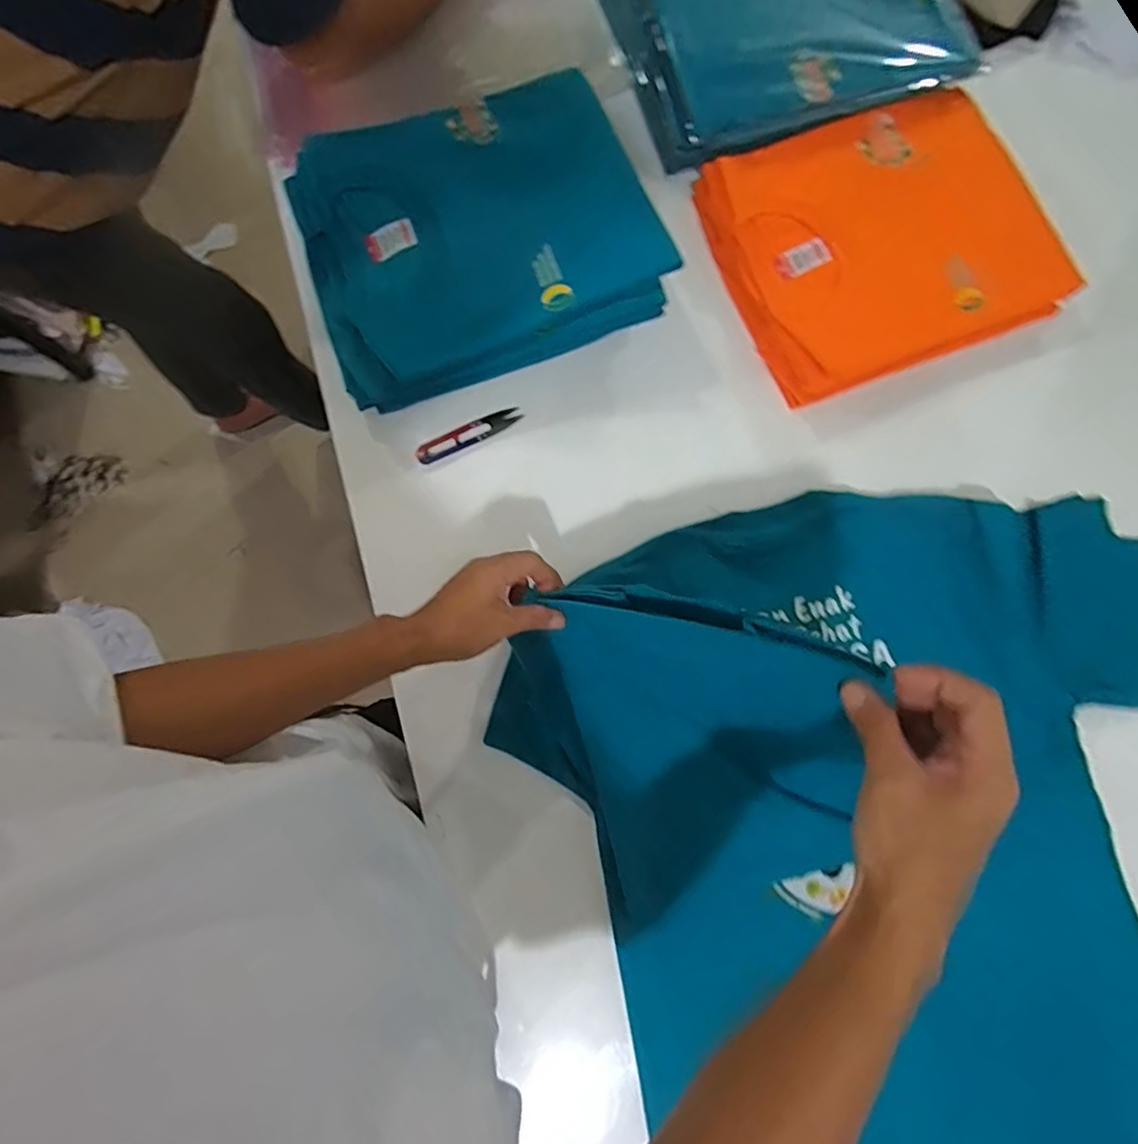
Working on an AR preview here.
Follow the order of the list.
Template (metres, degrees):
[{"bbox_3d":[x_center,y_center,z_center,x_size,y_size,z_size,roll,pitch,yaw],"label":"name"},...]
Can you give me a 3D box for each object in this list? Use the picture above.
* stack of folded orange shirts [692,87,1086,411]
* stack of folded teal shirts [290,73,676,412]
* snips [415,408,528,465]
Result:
[{"bbox_3d":[0.335,-0.358,0.662,0.331,0.056,0.281,-20,80,-3],"label":"stack of folded orange shirts"},{"bbox_3d":[-0.100,-0.353,0.652,0.347,0.087,0.285,-17,79,-3],"label":"stack of folded teal shirts"},{"bbox_3d":[-0.108,-0.148,0.659,0.121,0.006,0.023,-27,80,-4],"label":"snips"}]

